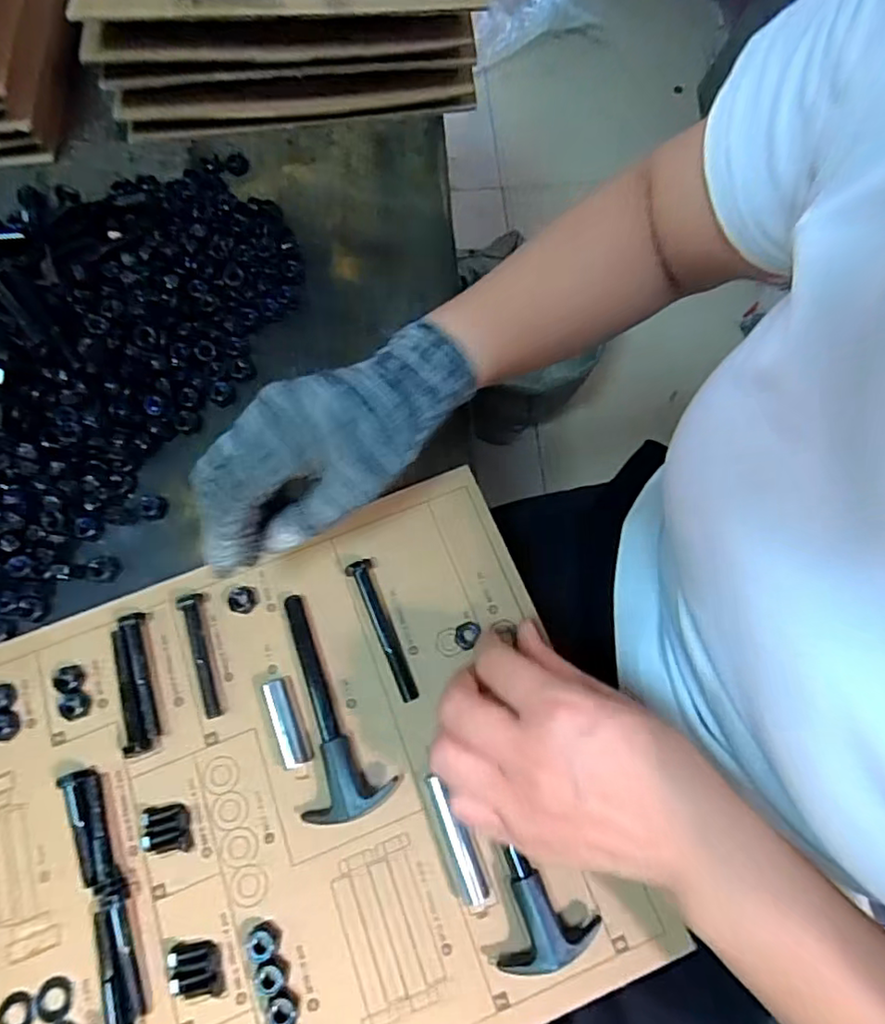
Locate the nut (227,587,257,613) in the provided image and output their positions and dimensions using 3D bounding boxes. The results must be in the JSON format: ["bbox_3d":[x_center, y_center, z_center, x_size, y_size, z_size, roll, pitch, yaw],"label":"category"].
[{"bbox_3d":[-0.126,0.055,0.378,0.015,0.009,0.017,21,73,9],"label":"nut"}]

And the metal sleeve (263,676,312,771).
[{"bbox_3d":[-0.092,0.123,0.351,0.013,0.015,0.050,-23,72,-6],"label":"metal sleeve"}]

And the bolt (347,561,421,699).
[{"bbox_3d":[-0.037,0.072,0.368,0.014,0.014,0.090,-21,71,-5],"label":"bolt"}]

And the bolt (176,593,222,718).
[{"bbox_3d":[-0.147,0.085,0.362,0.012,0.011,0.076,-17,71,-4],"label":"bolt"}]

